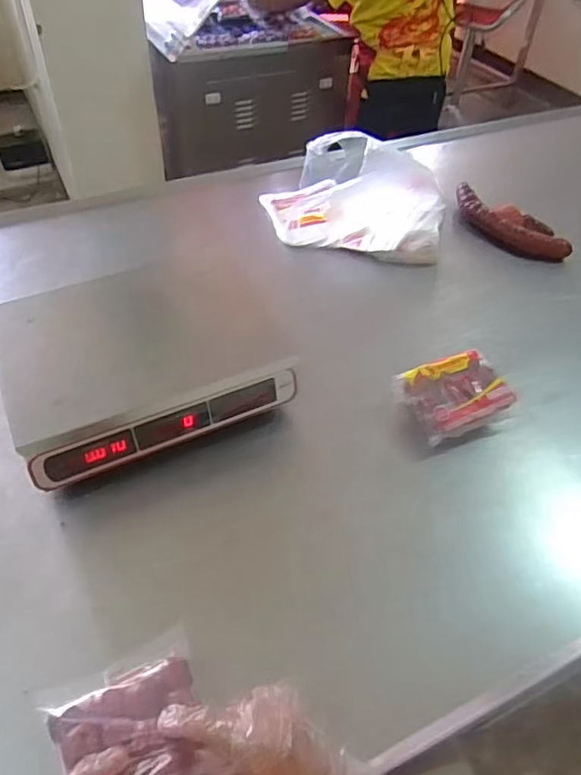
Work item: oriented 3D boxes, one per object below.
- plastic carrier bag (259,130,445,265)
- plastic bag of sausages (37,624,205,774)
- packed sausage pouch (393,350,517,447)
[{"bbox_3d":[0.117,-0.382,1.089,0.341,0.135,0.267,7,48,3],"label":"plastic carrier bag"},{"bbox_3d":[-0.143,0.312,0.527,0.138,0.039,0.129,-15,41,-22],"label":"plastic bag of sausages"},{"bbox_3d":[0.226,0.013,0.791,0.139,0.058,0.107,-19,52,-19],"label":"packed sausage pouch"}]

